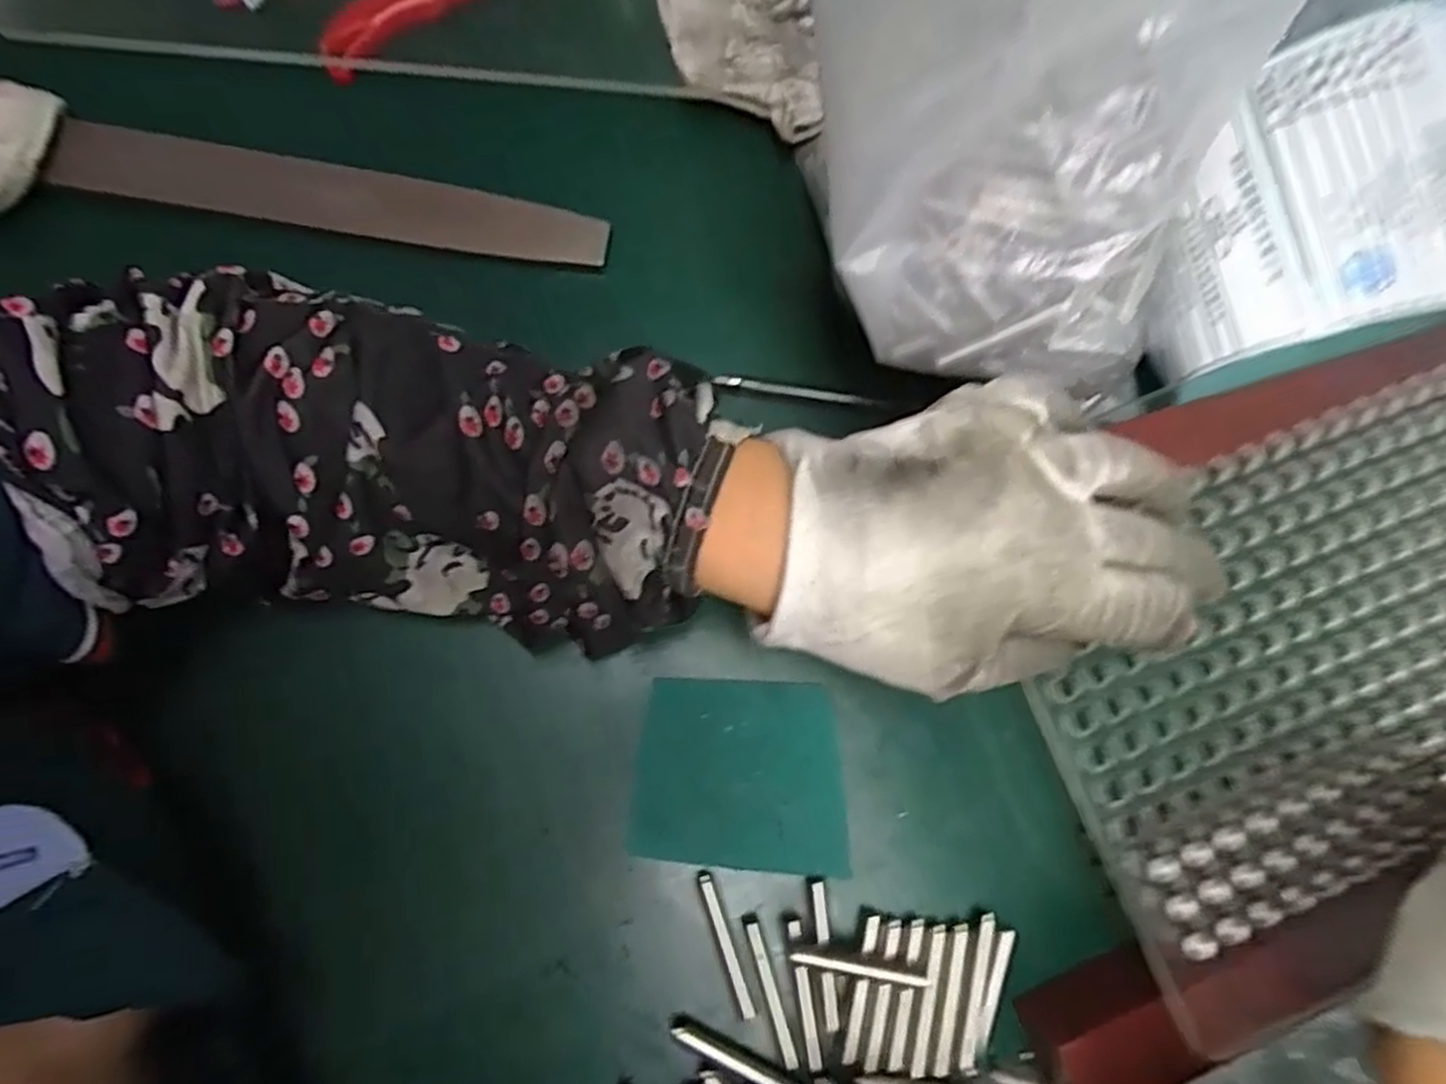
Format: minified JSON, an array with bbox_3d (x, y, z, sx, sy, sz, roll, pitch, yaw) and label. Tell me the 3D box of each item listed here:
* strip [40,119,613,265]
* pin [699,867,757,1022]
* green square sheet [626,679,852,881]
[{"bbox_3d":[-0.154,-0.140,0.307,0.215,0.009,0.026,8,82,-4],"label":"strip"},{"bbox_3d":[0.001,0.140,0.265,0.006,0.005,0.047,-19,84,-7],"label":"pin"},{"bbox_3d":[0.006,0.085,0.277,0.076,0.004,0.066,1,82,4],"label":"green square sheet"}]

